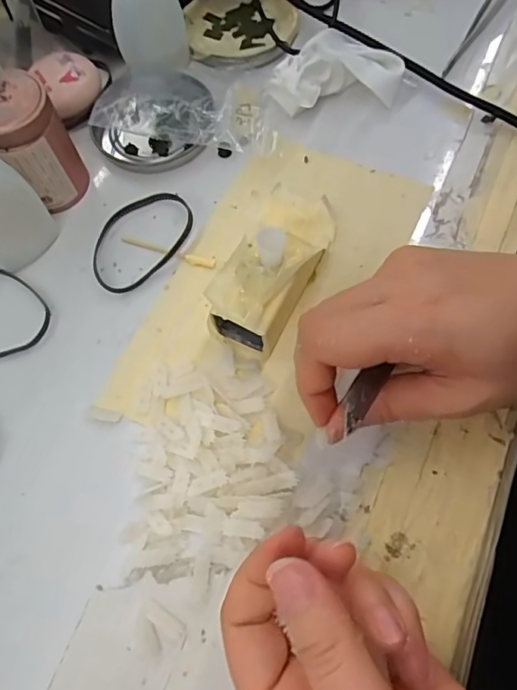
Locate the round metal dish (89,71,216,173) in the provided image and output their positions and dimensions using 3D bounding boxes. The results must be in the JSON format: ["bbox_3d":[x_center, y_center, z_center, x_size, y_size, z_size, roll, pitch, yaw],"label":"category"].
[{"bbox_3d":[-0.067,-0.147,0.322,0.074,0.020,0.070,-1,68,1],"label":"round metal dish"}]

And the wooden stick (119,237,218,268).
[{"bbox_3d":[-0.053,-0.054,0.293,0.059,0.004,0.006,18,69,8],"label":"wooden stick"}]

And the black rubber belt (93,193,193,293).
[{"bbox_3d":[-0.070,-0.064,0.298,0.049,0.007,0.072,41,74,16],"label":"black rubber belt"}]

